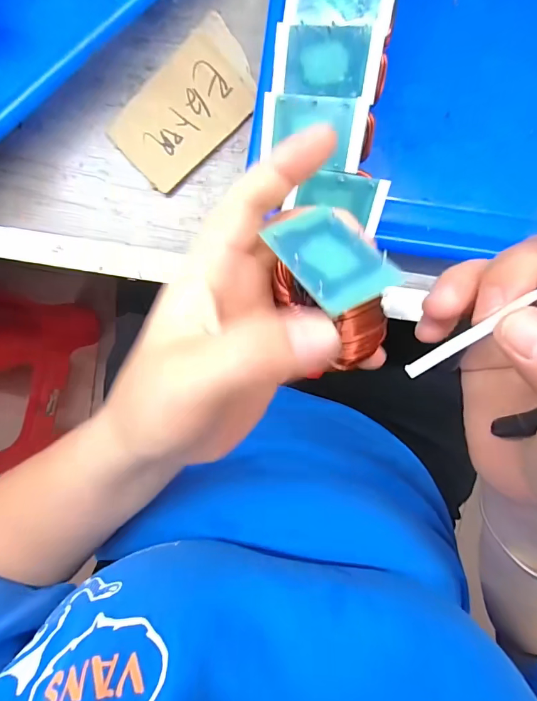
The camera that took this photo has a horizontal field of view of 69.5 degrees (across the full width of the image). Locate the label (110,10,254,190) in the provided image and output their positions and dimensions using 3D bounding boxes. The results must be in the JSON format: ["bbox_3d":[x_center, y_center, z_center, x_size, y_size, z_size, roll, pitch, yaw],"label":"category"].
[{"bbox_3d":[-0.051,-0.147,0.234,0.093,0.004,0.059,-42,95,6],"label":"label"}]

